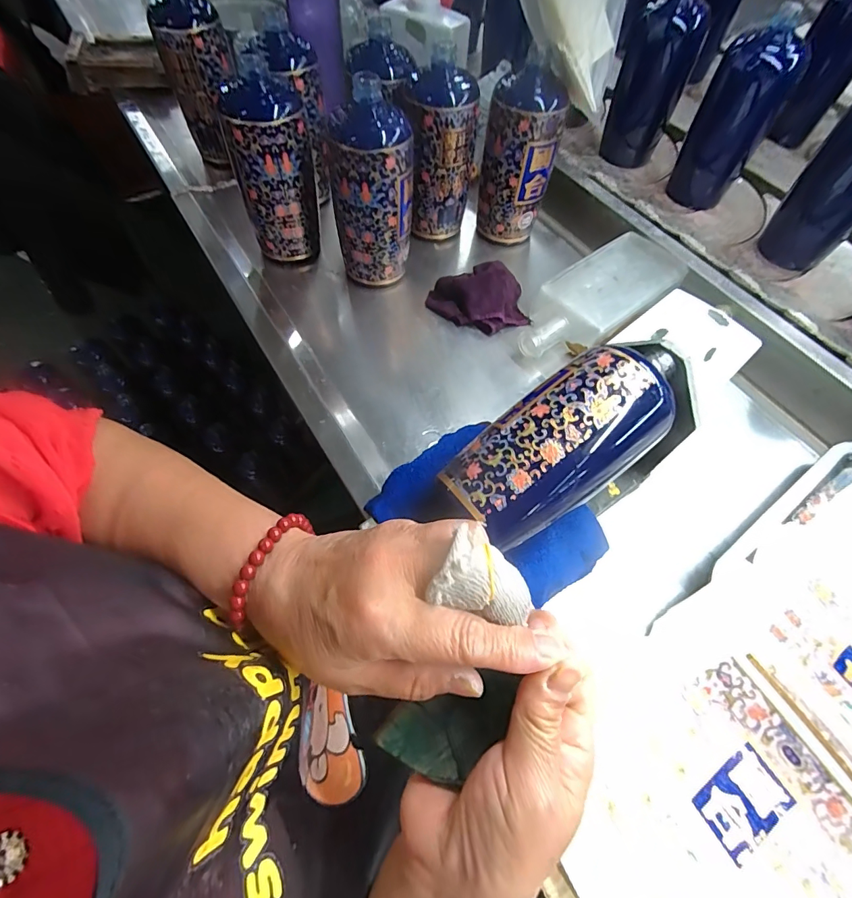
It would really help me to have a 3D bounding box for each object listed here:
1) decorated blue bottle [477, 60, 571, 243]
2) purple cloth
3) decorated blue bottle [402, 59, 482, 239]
[{"bbox_3d":[0.107,-0.337,0.519,0.078,0.169,0.065,-10,61,-7],"label":"decorated blue bottle"},{"bbox_3d":[0.060,-0.174,0.496,0.112,0.038,0.078,-5,60,-5],"label":"purple cloth"},{"bbox_3d":[0.016,-0.336,0.513,0.082,0.164,0.061,0,60,-1],"label":"decorated blue bottle"}]

